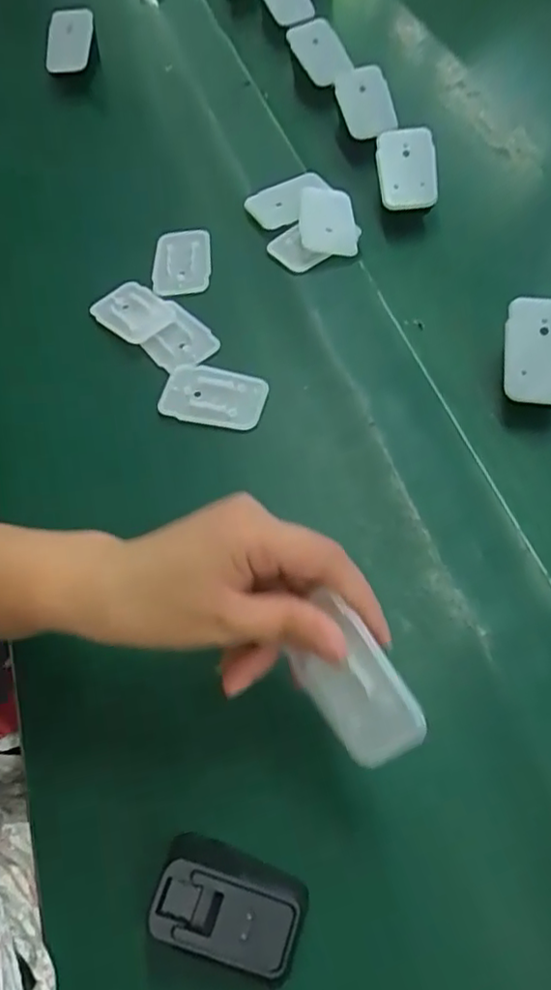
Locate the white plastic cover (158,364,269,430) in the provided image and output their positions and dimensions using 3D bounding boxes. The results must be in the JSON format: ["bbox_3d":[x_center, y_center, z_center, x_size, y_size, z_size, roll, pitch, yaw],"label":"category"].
[{"bbox_3d":[-0.043,-0.069,0.429,0.068,0.004,0.043,14,71,12],"label":"white plastic cover"}]

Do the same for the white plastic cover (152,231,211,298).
[{"bbox_3d":[-0.074,-0.184,0.495,0.044,0.008,0.061,-4,69,5],"label":"white plastic cover"}]

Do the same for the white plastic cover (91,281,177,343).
[{"bbox_3d":[-0.106,-0.139,0.474,0.064,0.006,0.044,37,77,18],"label":"white plastic cover"}]

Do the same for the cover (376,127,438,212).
[{"bbox_3d":[0.102,-0.249,0.483,0.046,0.014,0.059,0,90,-10],"label":"cover"}]

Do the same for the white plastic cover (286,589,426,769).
[{"bbox_3d":[0.031,0.076,0.254,0.041,0.007,0.064,-42,81,28],"label":"white plastic cover"}]

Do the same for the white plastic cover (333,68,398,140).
[{"bbox_3d":[0.078,-0.341,0.549,0.042,0.070,0.013,-19,65,18],"label":"white plastic cover"}]

